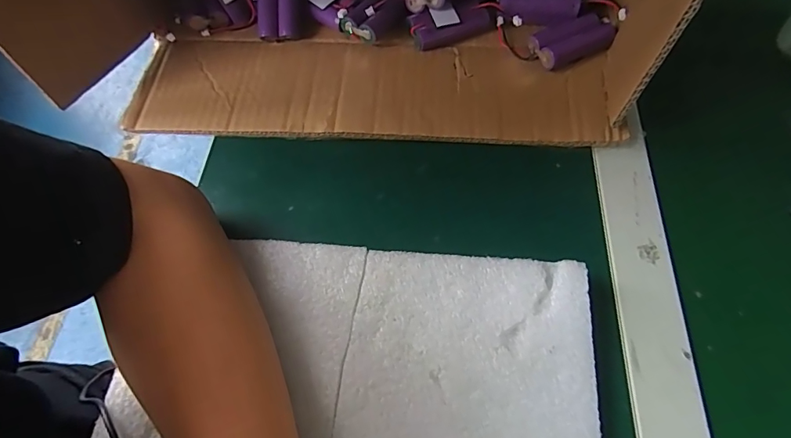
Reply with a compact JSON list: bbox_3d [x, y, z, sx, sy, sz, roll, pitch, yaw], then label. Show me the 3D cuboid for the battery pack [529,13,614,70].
[{"bbox_3d":[0.149,-0.148,0.368,0.069,0.024,0.029,-22,64,-10],"label":"battery pack"}]

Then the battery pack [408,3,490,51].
[{"bbox_3d":[0.047,-0.169,0.382,0.068,0.021,0.029,-12,62,-5],"label":"battery pack"}]

